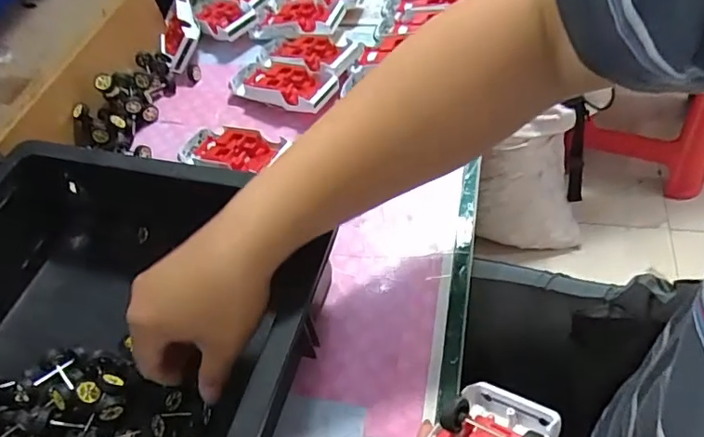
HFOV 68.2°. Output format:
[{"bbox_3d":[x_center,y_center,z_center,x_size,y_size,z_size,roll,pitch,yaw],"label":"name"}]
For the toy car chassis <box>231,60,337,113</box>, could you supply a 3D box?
[{"bbox_3d":[-0.083,-0.154,0.593,0.136,0.032,0.059,25,62,26],"label":"toy car chassis"}]

